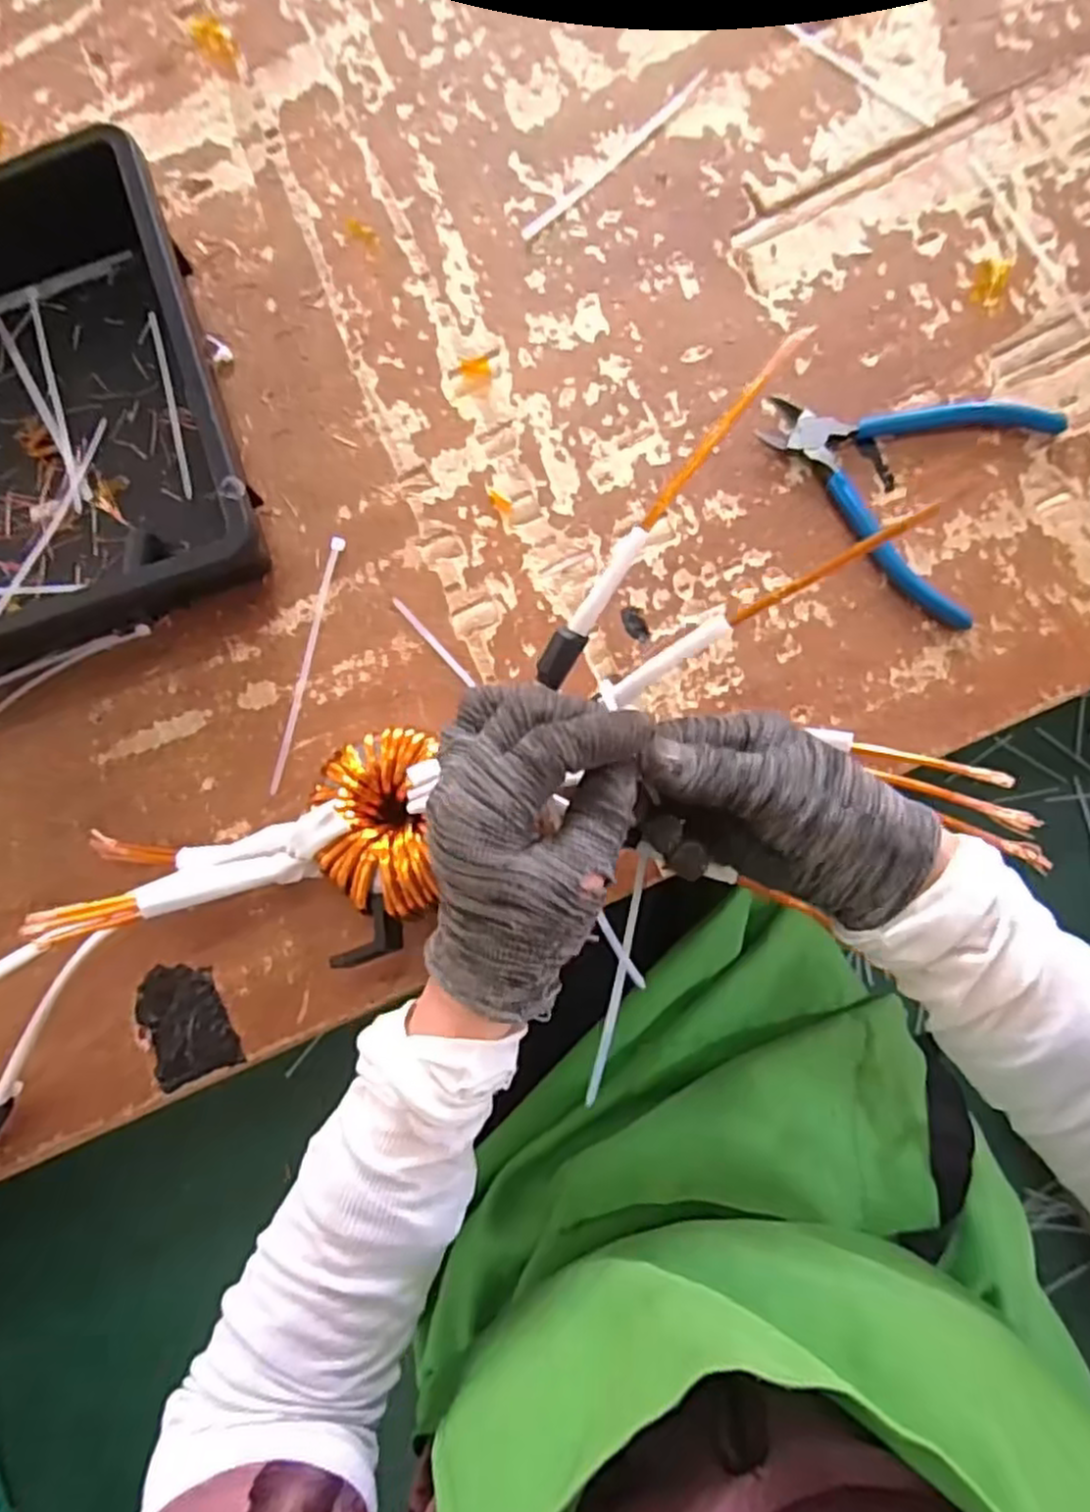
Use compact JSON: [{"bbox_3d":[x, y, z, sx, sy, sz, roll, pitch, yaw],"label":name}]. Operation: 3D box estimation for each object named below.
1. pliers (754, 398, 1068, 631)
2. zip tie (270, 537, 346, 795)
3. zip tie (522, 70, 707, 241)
[{"bbox_3d":[0.182,-0.151,0.387,0.134,0.011,0.123,28,88,7],"label":"pliers"},{"bbox_3d":[-0.134,-0.051,0.417,0.007,0.005,0.147,13,87,6],"label":"zip tie"},{"bbox_3d":[0.040,-0.340,0.421,0.134,0.004,0.007,-40,83,1],"label":"zip tie"}]

